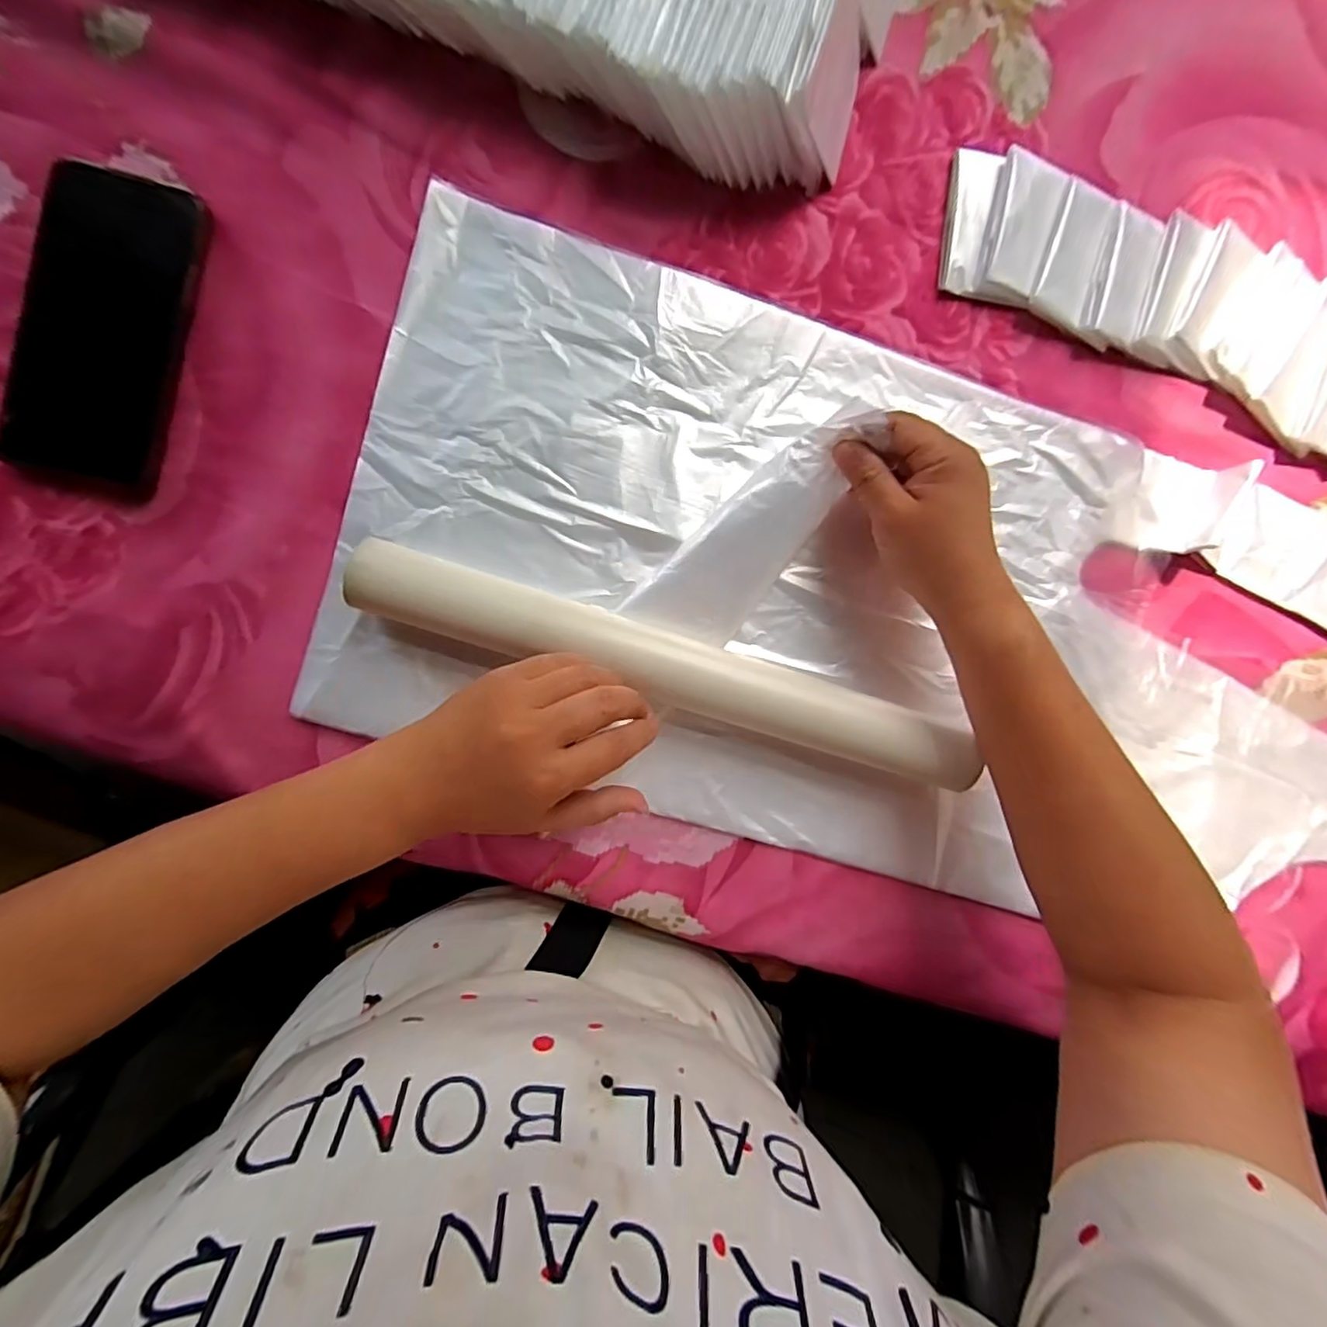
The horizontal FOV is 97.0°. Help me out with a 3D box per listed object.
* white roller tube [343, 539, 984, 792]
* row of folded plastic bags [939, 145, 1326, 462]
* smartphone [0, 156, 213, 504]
[{"bbox_3d":[0.009,0.004,0.325,0.343,0.047,0.040,18,91,-4],"label":"white roller tube"},{"bbox_3d":[0.322,-0.219,0.357,0.323,0.022,0.098,20,91,-4],"label":"row of folded plastic bags"},{"bbox_3d":[-0.301,-0.178,0.315,0.080,0.012,0.163,13,91,-4],"label":"smartphone"}]

